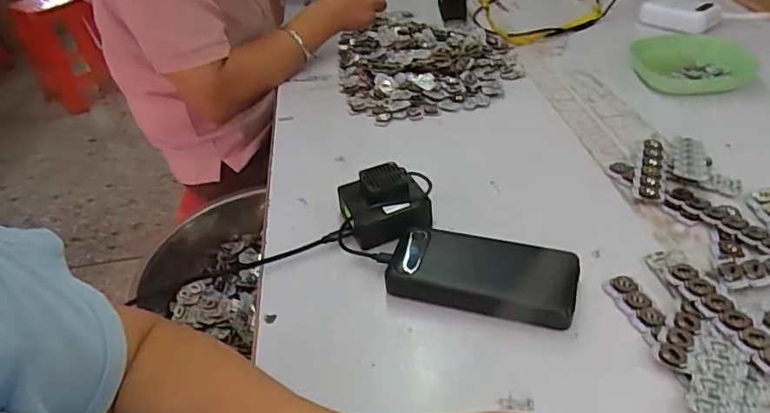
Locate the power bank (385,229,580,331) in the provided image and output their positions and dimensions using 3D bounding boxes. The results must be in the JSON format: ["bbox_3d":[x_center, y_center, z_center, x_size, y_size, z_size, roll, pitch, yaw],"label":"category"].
[{"bbox_3d":[0.083,0.059,0.462,0.155,0.025,0.071,8,40,16],"label":"power bank"}]

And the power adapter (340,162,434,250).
[{"bbox_3d":[0.003,-0.001,0.523,0.087,0.047,0.078,-12,39,-8],"label":"power adapter"}]

